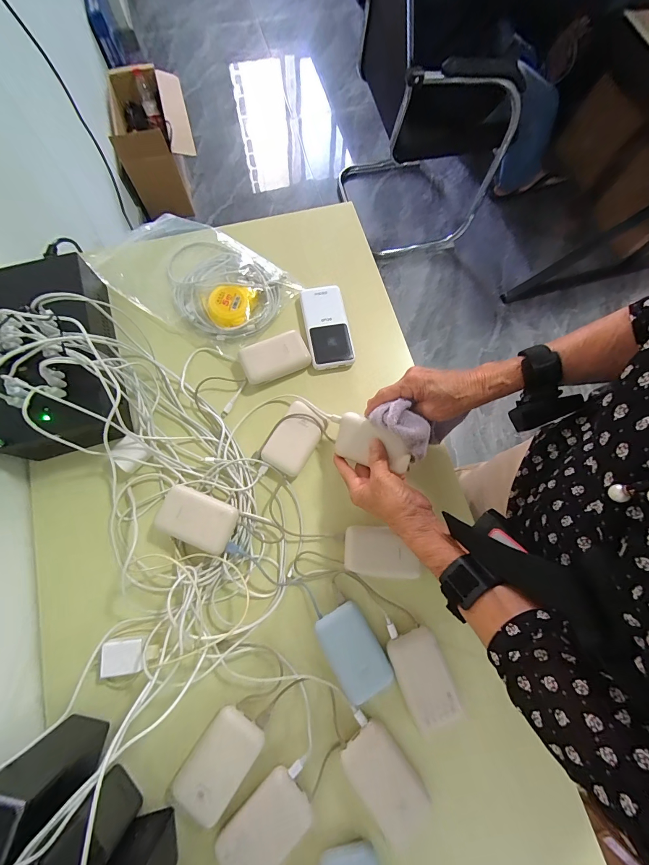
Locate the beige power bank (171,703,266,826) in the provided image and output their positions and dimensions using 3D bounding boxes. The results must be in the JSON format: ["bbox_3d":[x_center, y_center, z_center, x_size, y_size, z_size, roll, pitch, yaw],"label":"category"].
[{"bbox_3d":[-0.120,0.380,0.382,0.063,0.024,0.101,36,76,7],"label":"beige power bank"}]

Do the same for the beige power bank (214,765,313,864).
[{"bbox_3d":[-0.066,0.440,0.371,0.102,0.016,0.063,-41,80,-12],"label":"beige power bank"}]

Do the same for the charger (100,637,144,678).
[{"bbox_3d":[-0.246,0.276,0.414,0.052,0.019,0.039,-7,75,-5],"label":"charger"}]

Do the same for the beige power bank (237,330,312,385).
[{"bbox_3d":[-0.077,-0.118,0.516,0.102,0.024,0.065,-23,77,-9],"label":"beige power bank"}]

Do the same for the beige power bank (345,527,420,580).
[{"bbox_3d":[0.077,0.160,0.449,0.097,0.014,0.063,6,75,-1],"label":"beige power bank"}]

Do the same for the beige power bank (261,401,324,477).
[{"bbox_3d":[-0.044,0.010,0.488,0.059,0.021,0.098,31,76,6],"label":"beige power bank"}]

